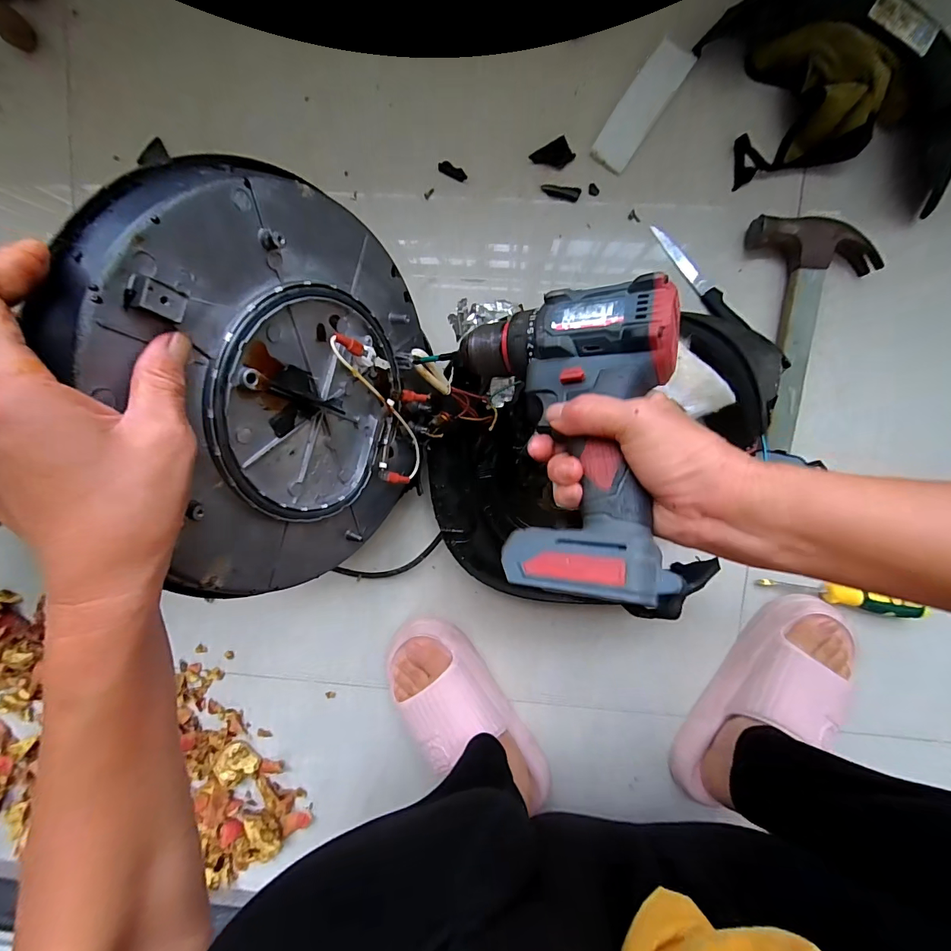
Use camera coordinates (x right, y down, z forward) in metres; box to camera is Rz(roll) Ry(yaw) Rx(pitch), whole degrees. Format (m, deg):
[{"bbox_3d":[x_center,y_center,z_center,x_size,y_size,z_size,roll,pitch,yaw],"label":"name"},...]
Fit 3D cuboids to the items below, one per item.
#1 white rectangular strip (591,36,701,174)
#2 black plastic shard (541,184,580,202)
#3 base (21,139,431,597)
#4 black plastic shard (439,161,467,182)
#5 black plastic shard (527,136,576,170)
[{"bbox_3d":[0.169,-0.376,0.431,0.041,0.011,0.120,35,99,-1],"label":"white rectangular strip"},{"bbox_3d":[0.091,-0.302,0.450,0.041,0.004,0.014,9,98,3],"label":"black plastic shard"},{"bbox_3d":[-0.112,-0.053,0.288,0.035,0.224,0.255,13,124,27],"label":"base"},{"bbox_3d":[-0.024,-0.327,0.454,0.032,0.004,0.012,25,97,-2],"label":"black plastic shard"},{"bbox_3d":[0.082,-0.334,0.439,0.044,0.015,0.022,-14,96,6],"label":"black plastic shard"}]

